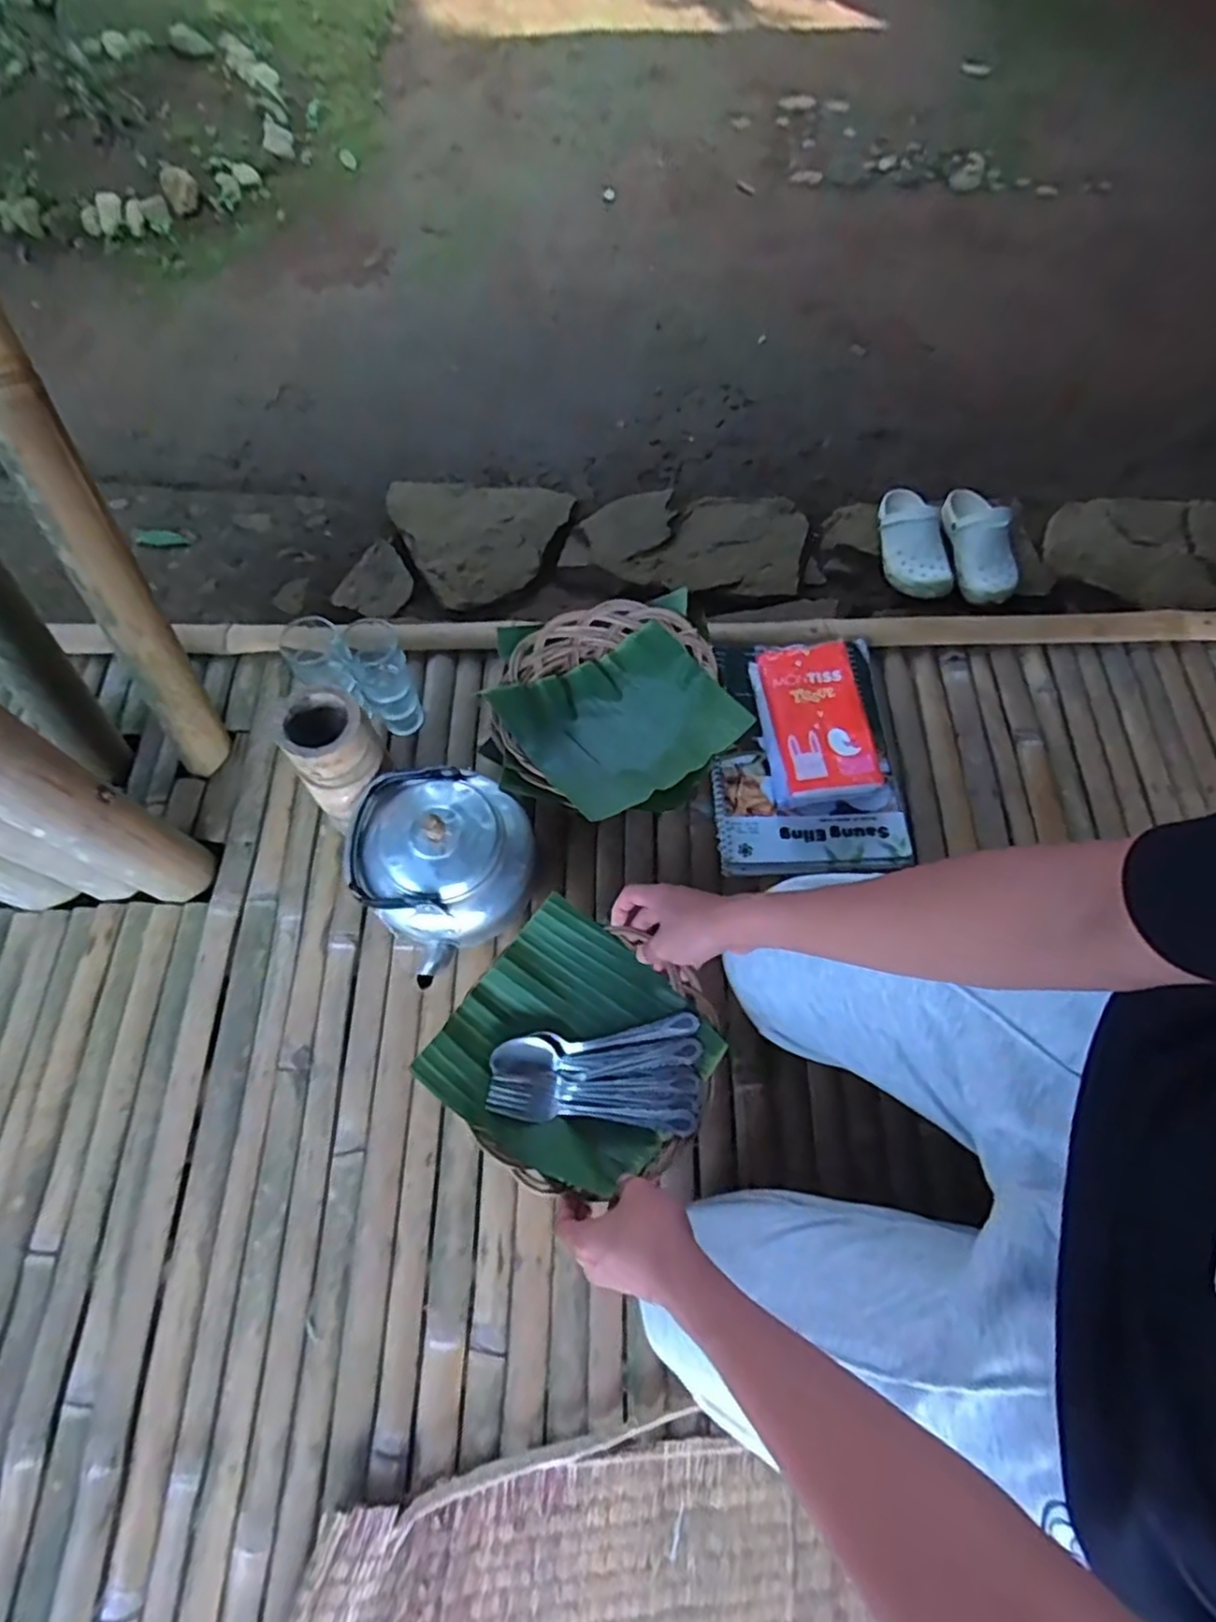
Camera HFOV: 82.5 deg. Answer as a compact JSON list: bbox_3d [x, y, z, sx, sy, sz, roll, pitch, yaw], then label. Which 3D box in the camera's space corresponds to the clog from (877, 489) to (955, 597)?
[{"bbox_3d":[0.573,-0.517,1.296,0.107,0.080,0.255,-2,67,0],"label":"clog"}]

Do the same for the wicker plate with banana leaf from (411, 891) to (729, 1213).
[{"bbox_3d":[-0.023,0.221,0.643,0.227,0.043,0.219,35,72,15],"label":"wicker plate with banana leaf"}]

